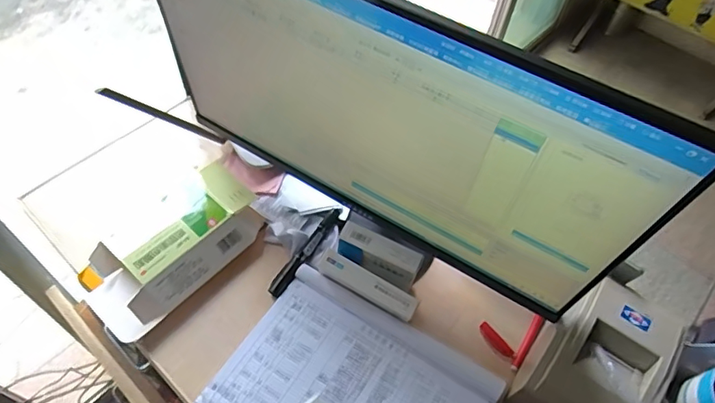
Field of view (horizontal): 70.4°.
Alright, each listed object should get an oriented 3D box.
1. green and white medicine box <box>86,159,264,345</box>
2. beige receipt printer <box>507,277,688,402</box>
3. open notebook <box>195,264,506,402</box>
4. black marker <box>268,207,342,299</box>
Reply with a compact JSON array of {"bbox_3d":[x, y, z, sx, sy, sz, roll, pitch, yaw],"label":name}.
[{"bbox_3d":[-0.241,0.048,0.657,0.138,0.051,0.244,35,60,18],"label":"green and white medicine box"},{"bbox_3d":[0.269,0.189,0.569,0.136,0.099,0.168,32,59,16],"label":"beige receipt printer"},{"bbox_3d":[-0.008,0.225,0.583,0.282,0.023,0.214,30,58,15],"label":"open notebook"},{"bbox_3d":[-0.068,0.063,0.683,0.021,0.016,0.152,29,58,14],"label":"black marker"}]

